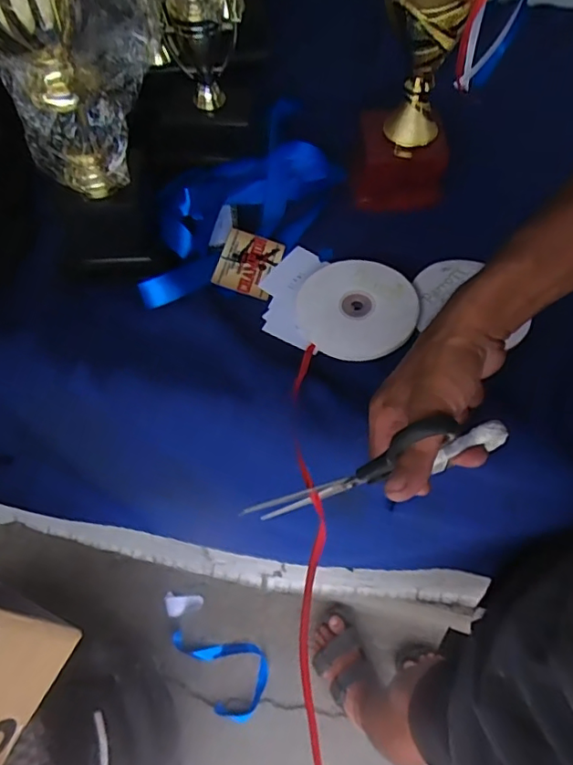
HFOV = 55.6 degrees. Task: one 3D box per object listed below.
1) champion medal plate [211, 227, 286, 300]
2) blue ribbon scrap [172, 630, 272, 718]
[{"bbox_3d":[-0.036,-0.114,0.521,0.055,0.005,0.065,17,72,-1],"label":"champion medal plate"},{"bbox_3d":[-0.155,0.648,1.204,0.223,0.029,0.149,7,59,6],"label":"blue ribbon scrap"}]

